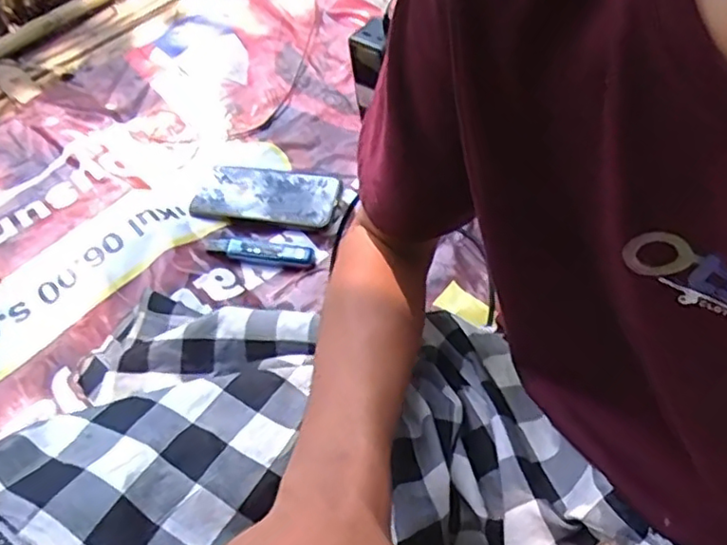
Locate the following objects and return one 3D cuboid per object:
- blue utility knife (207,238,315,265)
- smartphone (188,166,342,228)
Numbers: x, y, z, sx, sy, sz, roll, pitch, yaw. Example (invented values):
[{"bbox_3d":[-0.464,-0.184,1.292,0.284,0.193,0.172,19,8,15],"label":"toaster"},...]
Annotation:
[{"bbox_3d":[-0.113,-0.024,0.700,0.117,0.006,0.022,7,58,7],"label":"blue utility knife"},{"bbox_3d":[-0.114,-0.091,0.746,0.167,0.008,0.082,6,58,7],"label":"smartphone"}]

